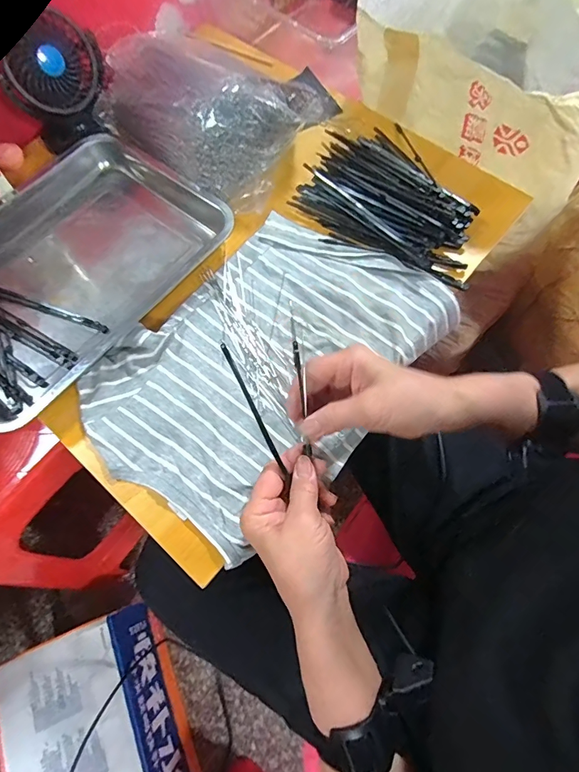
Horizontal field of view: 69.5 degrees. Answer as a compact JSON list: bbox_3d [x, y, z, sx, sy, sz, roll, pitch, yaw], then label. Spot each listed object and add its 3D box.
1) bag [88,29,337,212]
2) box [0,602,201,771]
[{"bbox_3d":[-0.103,-0.343,0.522,0.262,0.097,0.166,43,76,15],"label":"bag"},{"bbox_3d":[-0.315,0.589,0.706,0.214,0.198,0.335,-24,71,-8],"label":"box"}]

